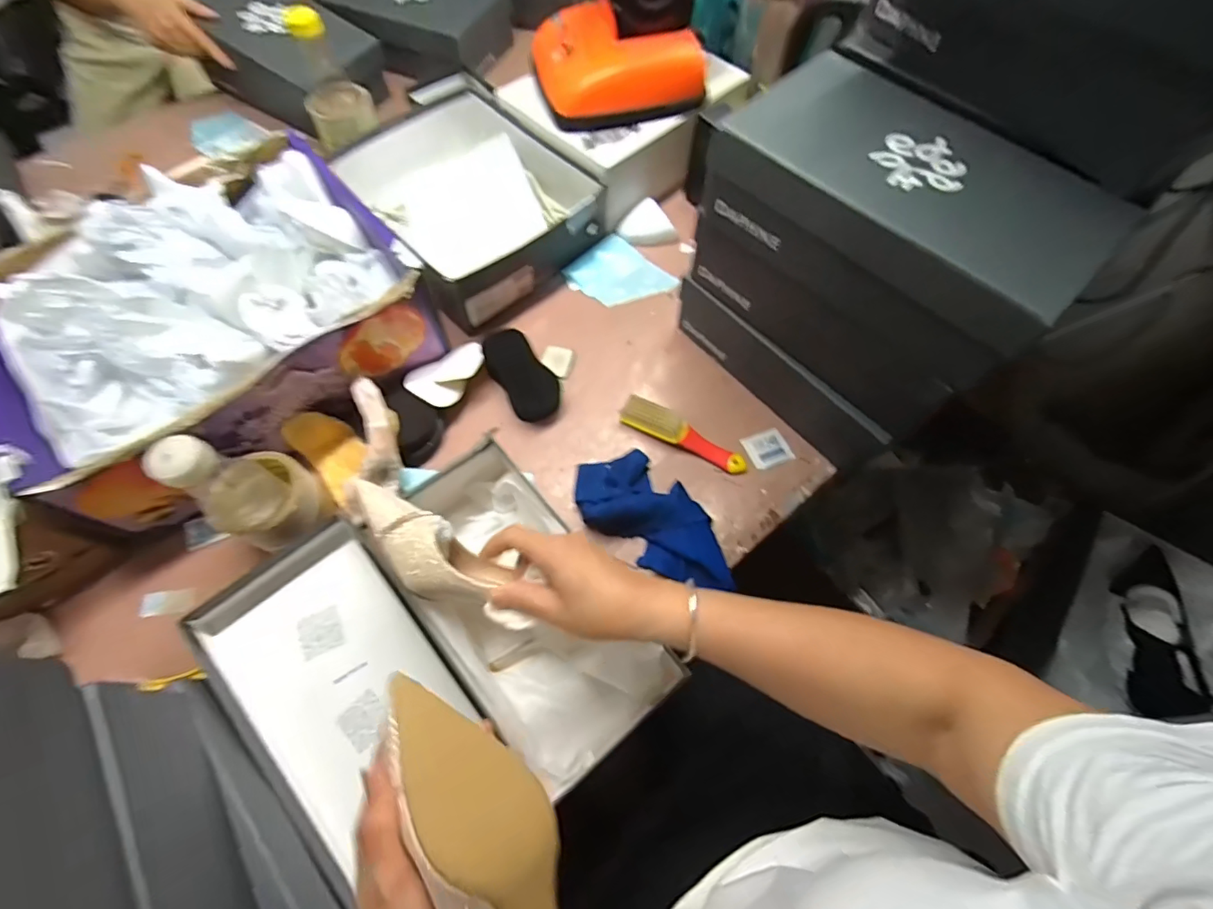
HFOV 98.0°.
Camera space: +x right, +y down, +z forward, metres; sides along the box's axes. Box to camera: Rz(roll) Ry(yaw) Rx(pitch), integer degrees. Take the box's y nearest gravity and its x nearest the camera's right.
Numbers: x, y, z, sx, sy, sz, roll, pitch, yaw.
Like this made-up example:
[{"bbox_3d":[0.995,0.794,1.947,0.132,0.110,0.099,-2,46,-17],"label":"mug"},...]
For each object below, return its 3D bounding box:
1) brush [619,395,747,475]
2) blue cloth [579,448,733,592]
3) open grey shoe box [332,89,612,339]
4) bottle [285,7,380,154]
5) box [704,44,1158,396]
[{"bbox_3d":[0.090,-0.024,0.610,0.153,0.028,0.035,27,68,12],"label":"brush"},{"bbox_3d":[0.053,0.067,0.564,0.202,0.039,0.101,41,71,17],"label":"blue cloth"},{"bbox_3d":[-0.180,-0.359,0.730,0.253,0.087,0.325,-35,70,-15],"label":"open grey shoe box"},{"bbox_3d":[-0.399,-0.540,0.753,0.092,0.157,0.079,-23,67,-11],"label":"bottle"},{"bbox_3d":[0.255,-0.204,0.463,0.171,0.112,0.293,-41,72,-17],"label":"box"}]

